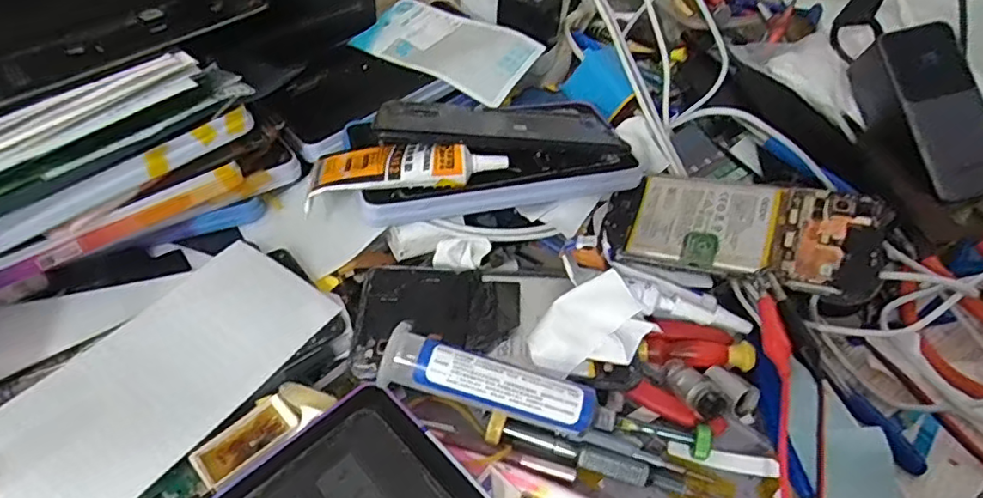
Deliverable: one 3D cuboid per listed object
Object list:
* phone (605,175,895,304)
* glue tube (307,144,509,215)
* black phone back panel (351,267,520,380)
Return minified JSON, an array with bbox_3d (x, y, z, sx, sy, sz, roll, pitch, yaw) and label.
[{"bbox_3d":[0.154,-0.014,0.368,0.155,0.011,0.071,15,63,26],"label":"phone"},{"bbox_3d":[-0.052,-0.052,0.365,0.120,0.026,0.036,-7,47,-9],"label":"glue tube"},{"bbox_3d":[-0.031,0.035,0.337,0.092,0.014,0.068,-4,47,-6],"label":"black phone back panel"}]

